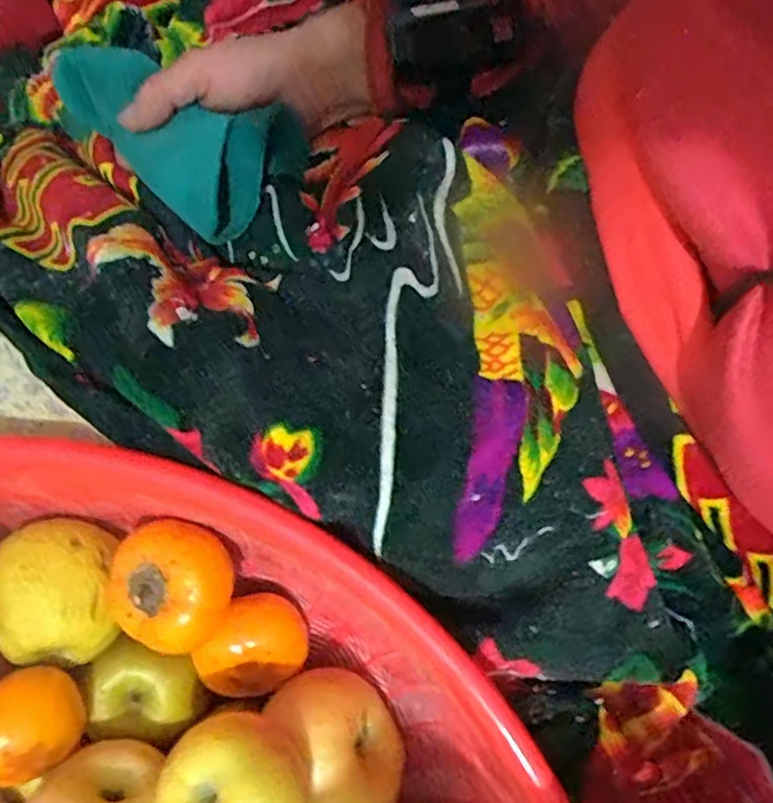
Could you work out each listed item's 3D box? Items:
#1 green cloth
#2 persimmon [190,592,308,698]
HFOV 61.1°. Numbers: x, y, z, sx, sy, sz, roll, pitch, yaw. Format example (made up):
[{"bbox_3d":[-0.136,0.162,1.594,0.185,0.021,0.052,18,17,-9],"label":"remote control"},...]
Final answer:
[{"bbox_3d":[-0.117,-0.159,0.370,0.146,0.042,0.084,40,78,23],"label":"green cloth"},{"bbox_3d":[-0.073,0.134,0.360,0.052,0.043,0.048,0,74,1],"label":"persimmon"}]

